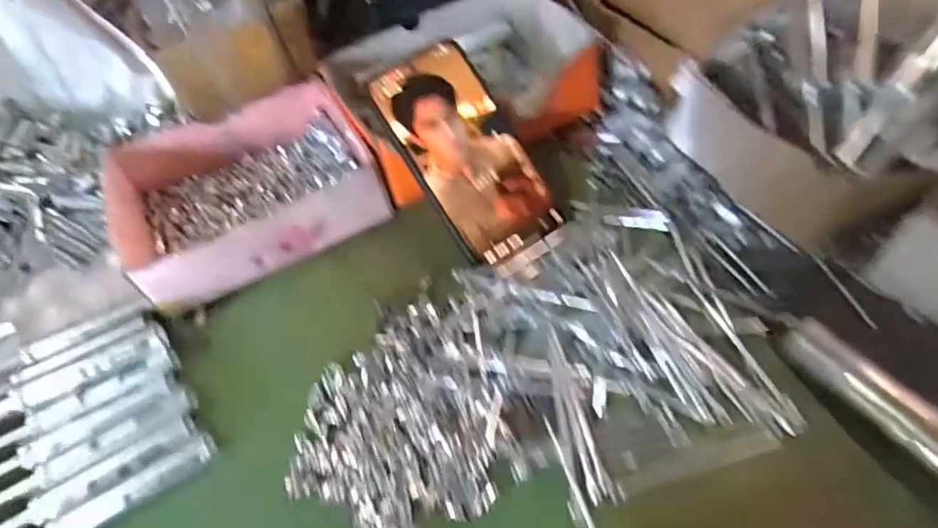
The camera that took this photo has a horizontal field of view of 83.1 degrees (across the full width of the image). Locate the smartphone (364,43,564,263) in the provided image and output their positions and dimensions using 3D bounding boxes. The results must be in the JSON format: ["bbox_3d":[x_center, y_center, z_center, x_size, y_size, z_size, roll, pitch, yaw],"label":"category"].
[{"bbox_3d":[-0.002,-0.075,0.360,0.072,0.007,0.148,-30,87,-10],"label":"smartphone"}]

